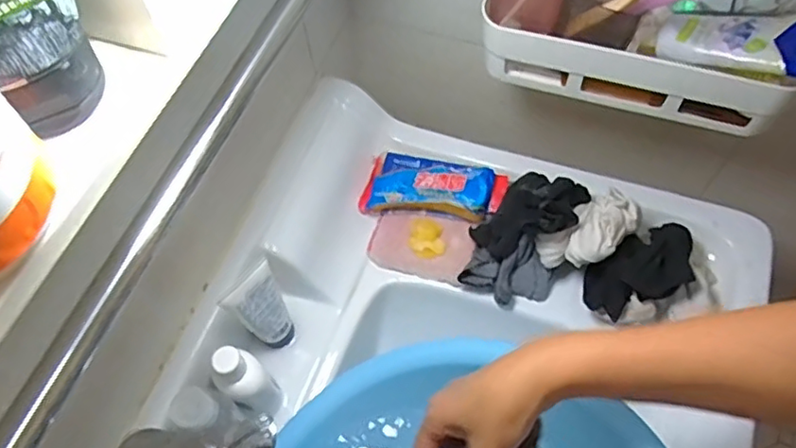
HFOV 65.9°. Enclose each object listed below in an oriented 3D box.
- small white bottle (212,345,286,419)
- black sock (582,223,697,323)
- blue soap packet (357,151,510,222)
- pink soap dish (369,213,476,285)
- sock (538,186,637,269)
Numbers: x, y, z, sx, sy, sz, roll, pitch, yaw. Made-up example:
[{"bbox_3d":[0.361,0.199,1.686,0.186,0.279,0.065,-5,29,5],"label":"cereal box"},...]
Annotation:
[{"bbox_3d":[-0.128,0.136,0.524,0.036,0.103,0.037,32,67,19],"label":"small white bottle"},{"bbox_3d":[0.230,0.040,0.567,0.113,0.040,0.061,-28,63,-13],"label":"black sock"},{"bbox_3d":[0.037,-0.040,0.639,0.145,0.024,0.066,6,61,6],"label":"blue soap packet"},{"bbox_3d":[0.024,0.020,0.635,0.105,0.017,0.066,13,62,10],"label":"pink soap dish"},{"bbox_3d":[0.181,0.006,0.577,0.093,0.056,0.060,-37,65,-17],"label":"sock"}]

